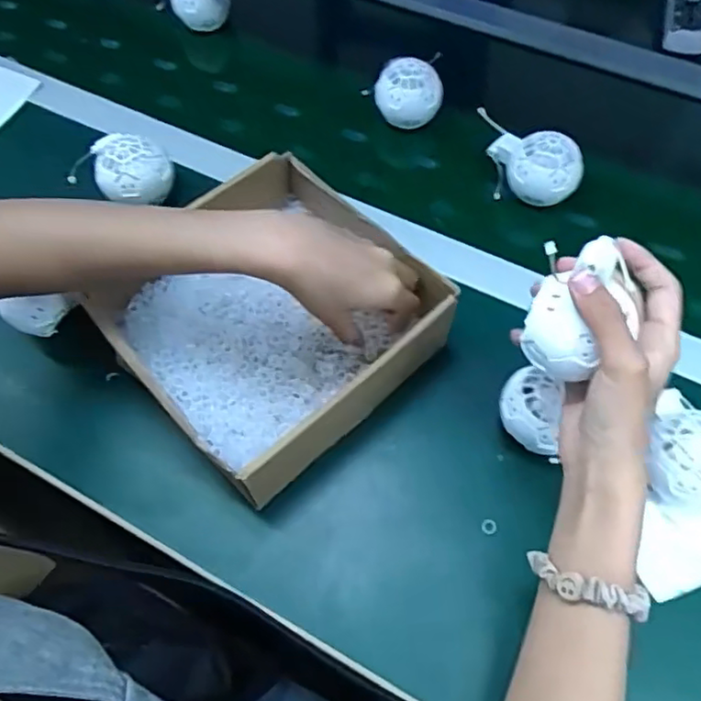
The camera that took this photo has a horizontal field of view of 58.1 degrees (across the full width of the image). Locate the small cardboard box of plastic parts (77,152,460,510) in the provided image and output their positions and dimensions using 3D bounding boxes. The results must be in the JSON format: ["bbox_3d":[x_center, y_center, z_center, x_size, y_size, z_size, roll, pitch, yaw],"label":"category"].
[{"bbox_3d":[-0.060,-0.029,0.479,0.210,0.070,0.205,41,72,19],"label":"small cardboard box of plastic parts"}]

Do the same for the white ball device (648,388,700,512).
[{"bbox_3d":[0.230,0.075,0.428,0.066,0.053,0.061,19,67,11],"label":"white ball device"}]

